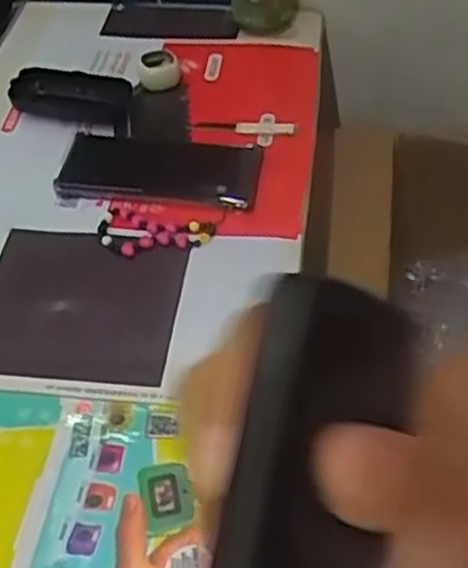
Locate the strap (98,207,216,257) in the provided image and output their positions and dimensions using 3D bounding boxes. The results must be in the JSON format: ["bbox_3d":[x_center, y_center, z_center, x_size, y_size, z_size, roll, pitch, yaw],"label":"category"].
[{"bbox_3d":[-0.062,-0.039,0.602,0.085,0.007,0.046,9,49,10],"label":"strap"}]

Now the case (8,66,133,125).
[{"bbox_3d":[-0.148,-0.173,0.717,0.108,0.031,0.052,9,49,10],"label":"case"}]

